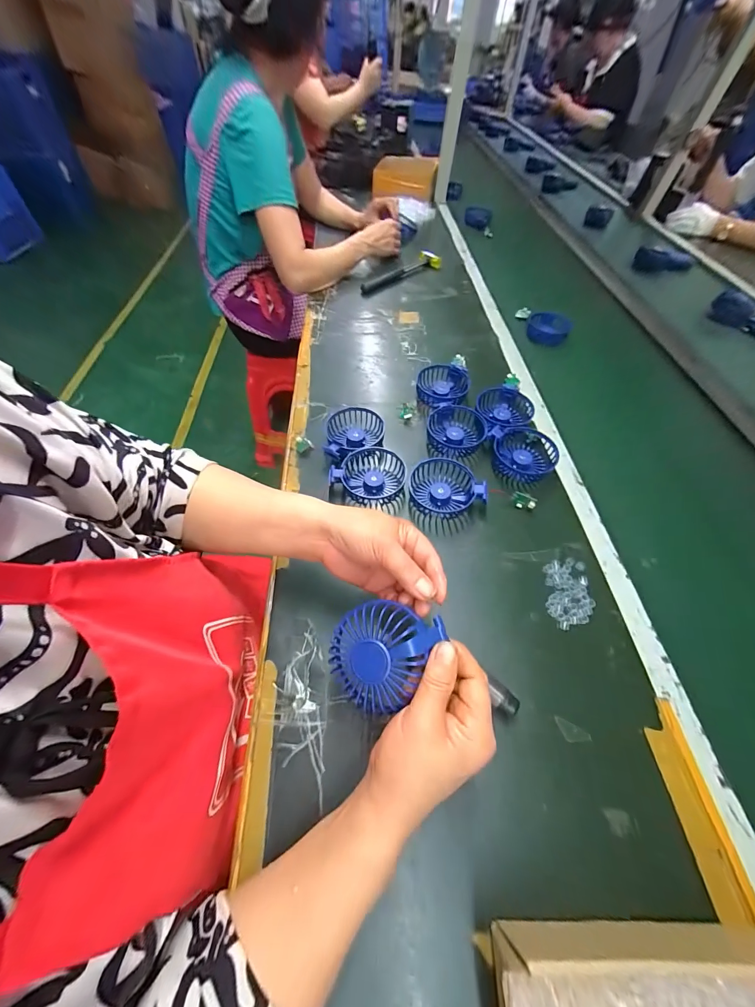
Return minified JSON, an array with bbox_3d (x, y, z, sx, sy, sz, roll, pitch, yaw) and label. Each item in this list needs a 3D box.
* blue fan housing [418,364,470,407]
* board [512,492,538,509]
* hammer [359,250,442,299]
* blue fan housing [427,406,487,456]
[{"bbox_3d":[0.115,-0.198,0.591,0.091,0.033,0.099,-2,56,-3],"label":"blue fan housing"},{"bbox_3d":[0.200,-0.002,0.465,0.030,0.022,0.006,21,27,11],"label":"board"},{"bbox_3d":[0.053,-0.573,0.847,0.242,0.035,0.059,-34,63,-21],"label":"hammer"},{"bbox_3d":[0.123,-0.117,0.534,0.085,0.031,0.083,12,57,7],"label":"blue fan housing"}]

